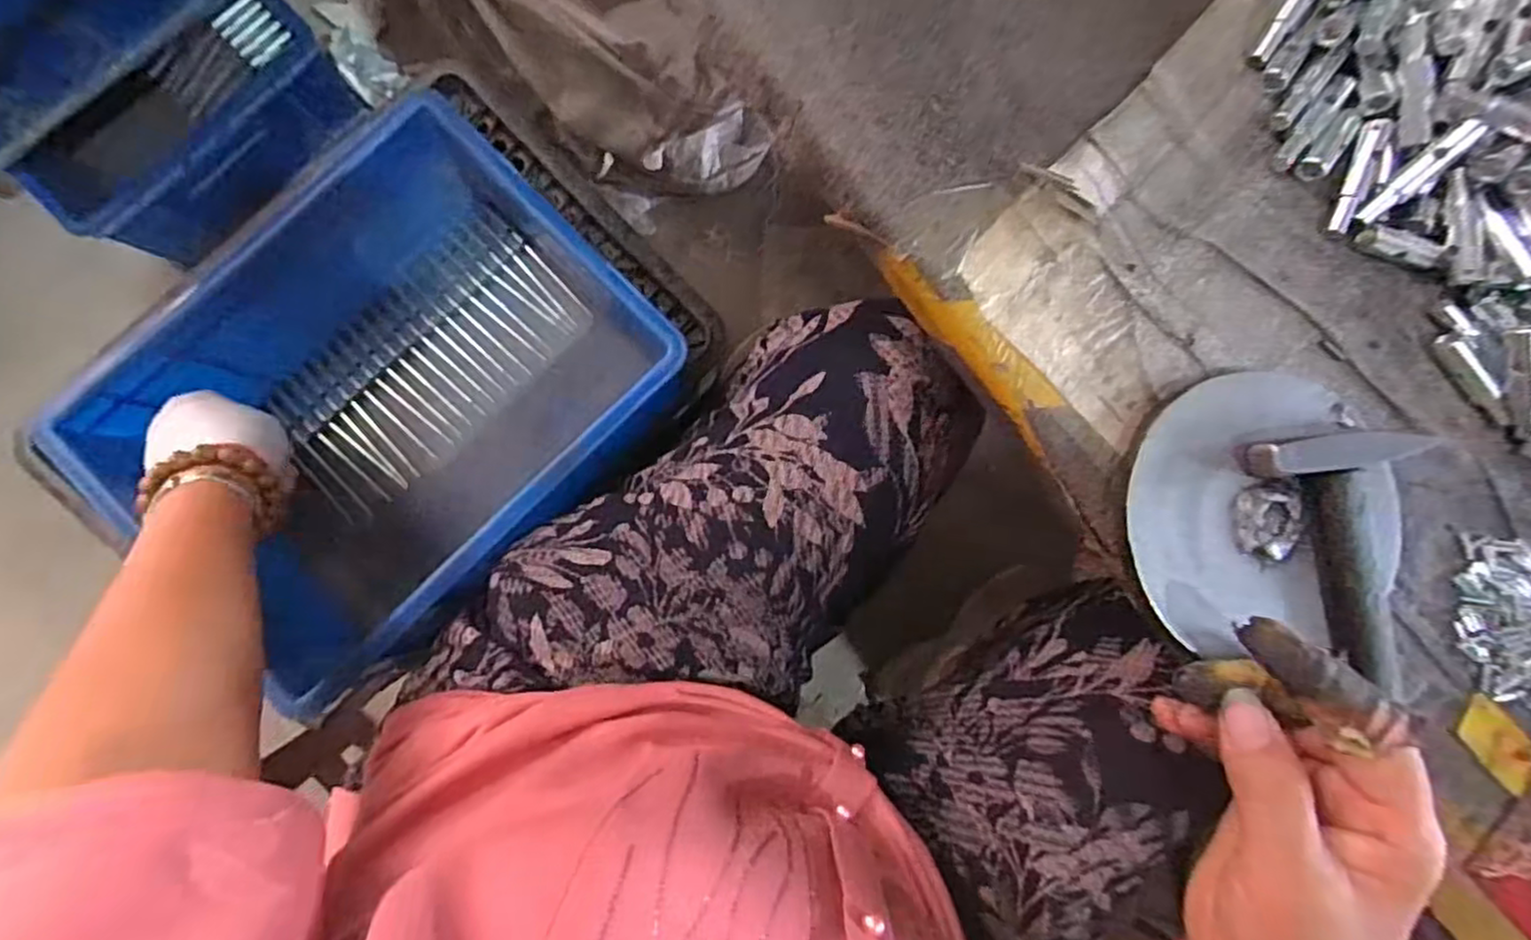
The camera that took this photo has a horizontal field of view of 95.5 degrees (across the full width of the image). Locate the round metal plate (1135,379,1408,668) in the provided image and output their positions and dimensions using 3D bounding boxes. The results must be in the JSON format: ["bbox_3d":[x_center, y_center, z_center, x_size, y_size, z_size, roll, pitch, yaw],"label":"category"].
[{"bbox_3d":[0.212,0.017,0.292,0.122,0.023,0.112,0,90,-7],"label":"round metal plate"}]

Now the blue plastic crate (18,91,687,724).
[{"bbox_3d":[-0.251,-0.054,0.509,0.264,0.160,0.356,42,86,-3],"label":"blue plastic crate"}]

